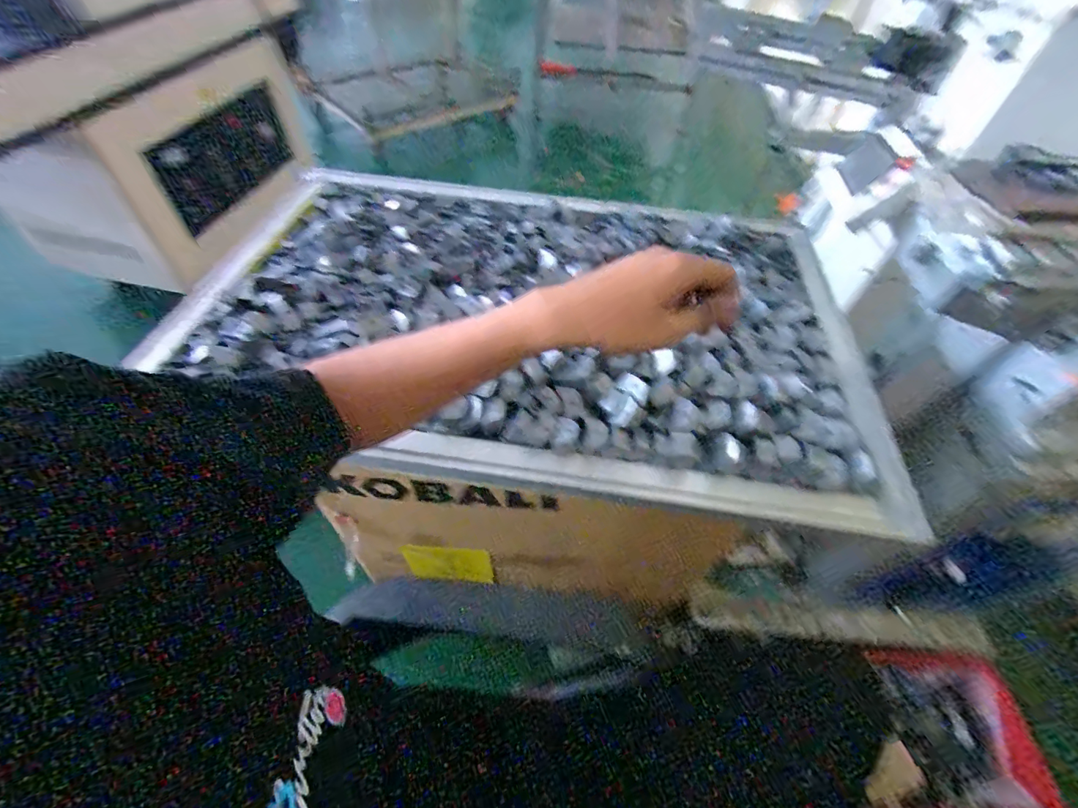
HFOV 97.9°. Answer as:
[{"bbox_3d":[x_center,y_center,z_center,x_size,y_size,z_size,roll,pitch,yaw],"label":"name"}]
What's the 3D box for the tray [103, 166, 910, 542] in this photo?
[{"bbox_3d":[-0.004,-0.127,0.633,0.864,0.081,0.583,10,52,5],"label":"tray"}]

